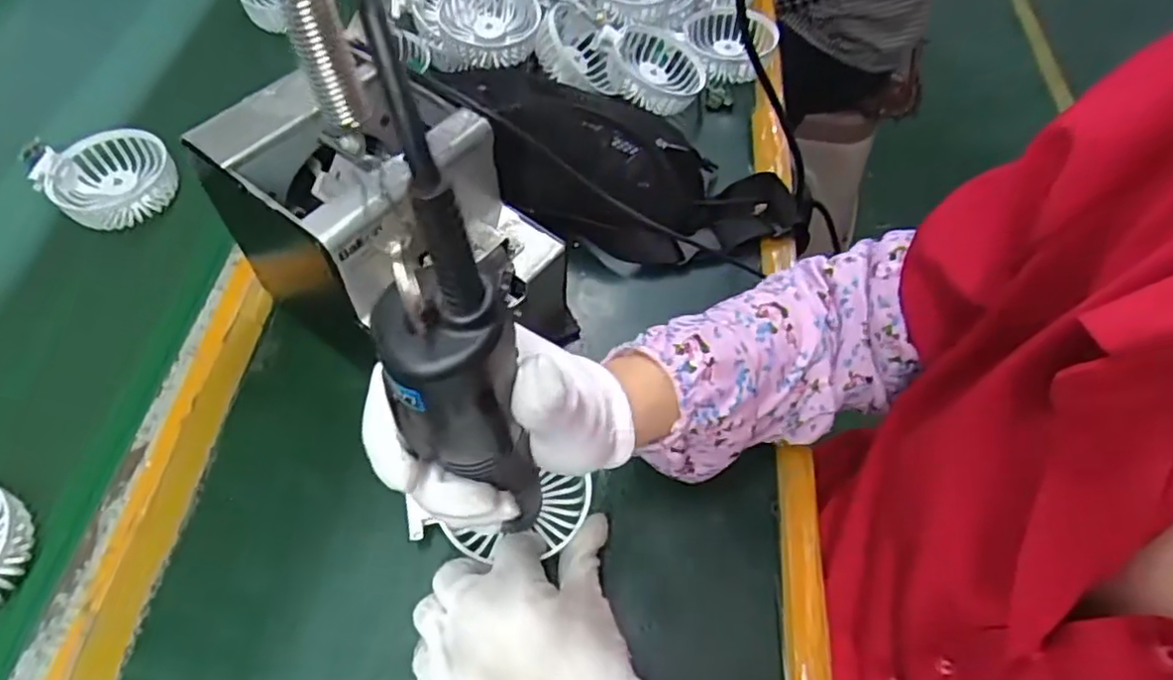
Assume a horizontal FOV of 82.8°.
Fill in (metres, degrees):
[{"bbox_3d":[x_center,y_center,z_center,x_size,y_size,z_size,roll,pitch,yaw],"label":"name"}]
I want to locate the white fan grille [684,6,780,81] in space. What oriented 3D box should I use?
[{"bbox_3d":[0.135,-0.283,0.634,0.082,0.029,0.078,0,58,-1],"label":"white fan grille"}]

